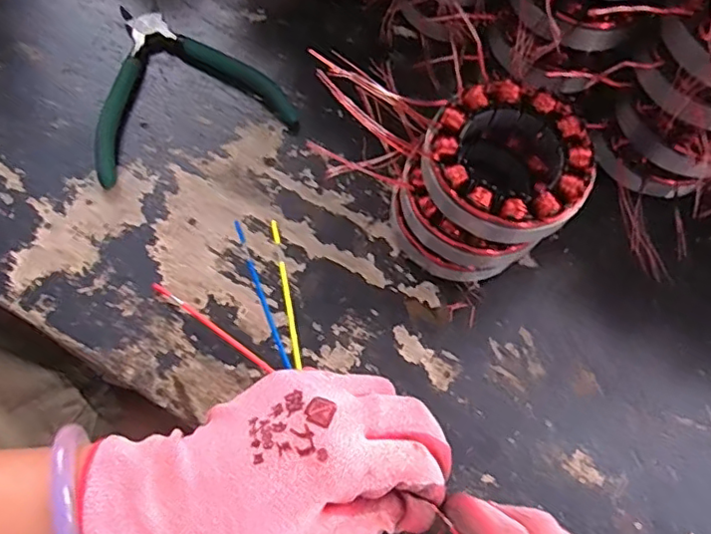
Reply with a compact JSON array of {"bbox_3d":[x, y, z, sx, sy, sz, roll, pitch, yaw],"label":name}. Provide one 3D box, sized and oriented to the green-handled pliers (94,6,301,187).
[{"bbox_3d":[-0.124,-0.131,0.413,0.136,0.020,0.126,-19,73,-9],"label":"green-handled pliers"}]

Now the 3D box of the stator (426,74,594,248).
[{"bbox_3d":[0.082,-0.057,0.314,0.084,0.030,0.084,1,71,-2],"label":"stator"}]

